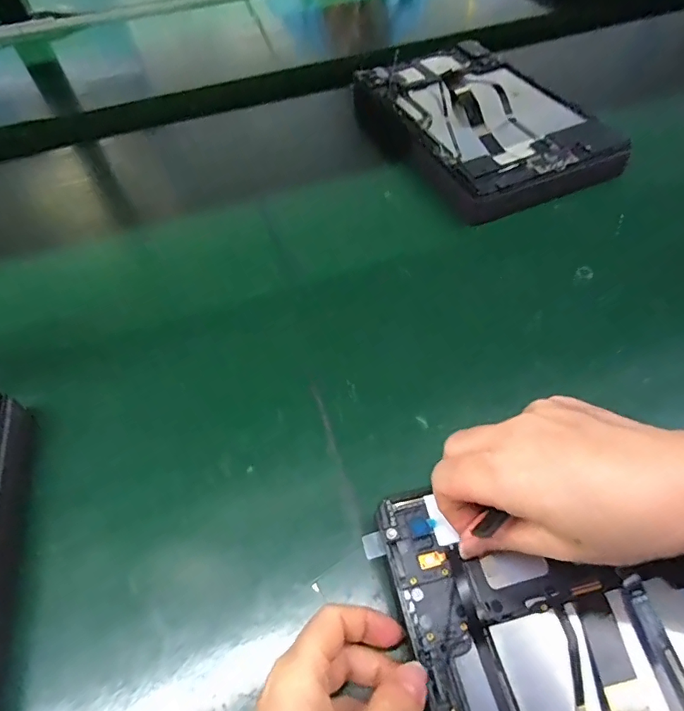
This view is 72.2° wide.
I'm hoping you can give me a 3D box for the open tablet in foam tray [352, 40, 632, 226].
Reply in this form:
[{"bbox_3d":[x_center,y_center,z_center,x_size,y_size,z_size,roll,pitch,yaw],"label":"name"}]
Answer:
[{"bbox_3d":[0.121,-0.223,0.439,0.173,0.026,0.253,-23,57,-12],"label":"open tablet in foam tray"}]

